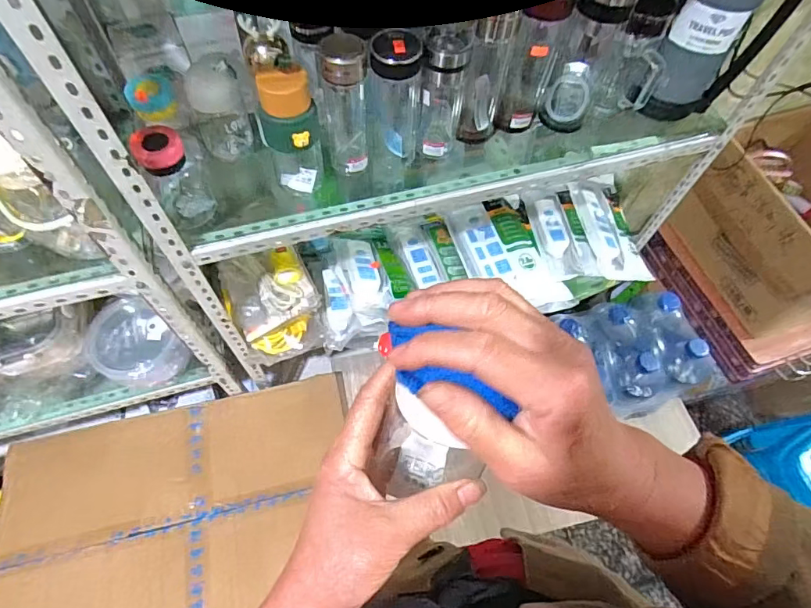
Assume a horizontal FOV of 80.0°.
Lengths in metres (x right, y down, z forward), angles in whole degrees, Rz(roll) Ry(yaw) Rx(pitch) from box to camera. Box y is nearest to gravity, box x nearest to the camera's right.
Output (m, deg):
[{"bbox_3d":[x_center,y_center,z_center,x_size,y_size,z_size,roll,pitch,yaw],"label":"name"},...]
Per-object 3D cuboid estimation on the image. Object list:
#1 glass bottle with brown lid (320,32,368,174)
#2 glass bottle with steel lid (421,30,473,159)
[{"bbox_3d":[-0.078,-0.262,0.651,0.057,0.190,0.059,2,62,-2],"label":"glass bottle with brown lid"},{"bbox_3d":[0.052,-0.285,0.672,0.052,0.166,0.052,1,62,-2],"label":"glass bottle with steel lid"}]

